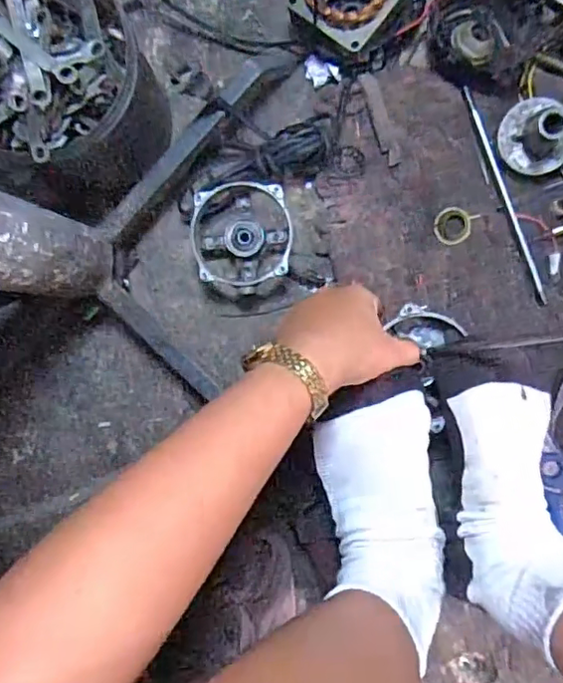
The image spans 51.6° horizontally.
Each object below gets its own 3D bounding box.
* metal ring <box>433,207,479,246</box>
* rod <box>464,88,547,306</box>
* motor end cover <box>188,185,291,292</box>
[{"bbox_3d":[0.143,-0.096,0.483,0.031,0.010,0.031,0,91,6],"label":"metal ring"},{"bbox_3d":[0.183,-0.119,0.477,0.007,0.007,0.184,-20,90,8],"label":"rod"},{"bbox_3d":[-0.031,-0.083,0.483,0.078,0.045,0.084,2,91,6],"label":"motor end cover"}]

